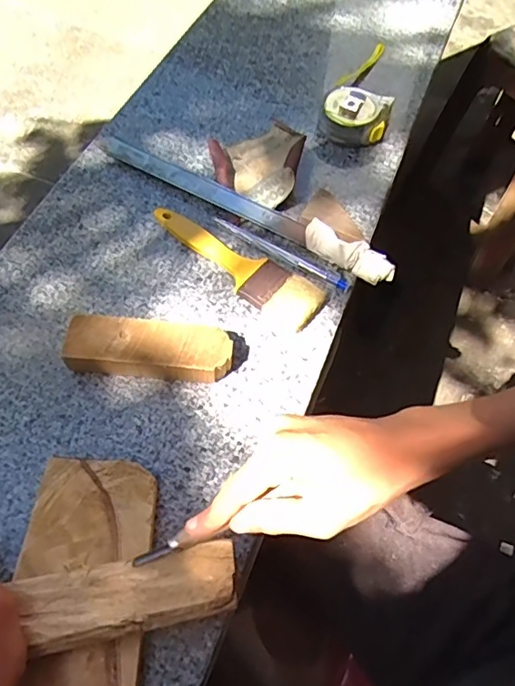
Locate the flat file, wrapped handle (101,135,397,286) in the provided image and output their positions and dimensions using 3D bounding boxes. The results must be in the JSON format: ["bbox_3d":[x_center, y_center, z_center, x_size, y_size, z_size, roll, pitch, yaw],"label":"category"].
[{"bbox_3d":[-0.016,-0.134,0.505,0.311,0.016,0.030,28,62,13],"label":"flat file, wrapped handle"}]

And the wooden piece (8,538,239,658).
[{"bbox_3d":[-0.192,0.165,0.292,0.365,0.010,0.040,-9,61,-8],"label":"wooden piece"}]

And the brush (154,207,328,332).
[{"bbox_3d":[-0.022,-0.073,0.472,0.176,0.014,0.047,33,64,15],"label":"brush"}]

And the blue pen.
[{"bbox_3d":[0.022,-0.084,0.483,0.137,0.007,0.014,32,63,14],"label":"blue pen"}]

